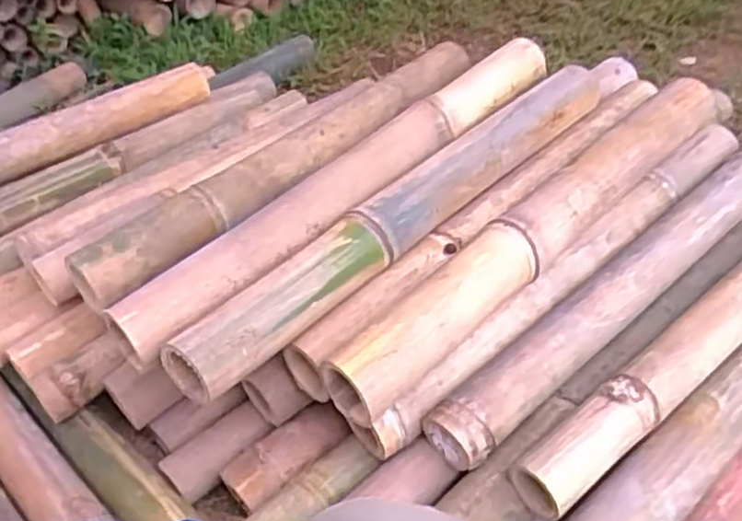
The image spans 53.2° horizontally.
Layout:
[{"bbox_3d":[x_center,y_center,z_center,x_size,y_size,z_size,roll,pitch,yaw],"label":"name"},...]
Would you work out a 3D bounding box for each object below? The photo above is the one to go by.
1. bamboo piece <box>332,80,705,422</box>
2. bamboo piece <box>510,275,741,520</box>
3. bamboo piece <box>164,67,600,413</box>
[{"bbox_3d":[0.191,-0.042,0.777,0.596,0.075,0.069,-34,46,-30],"label":"bamboo piece"},{"bbox_3d":[0.366,0.053,0.743,0.592,0.054,0.048,-30,44,-26],"label":"bamboo piece"},{"bbox_3d":[0.052,-0.062,0.775,0.067,0.060,0.606,28,50,36],"label":"bamboo piece"}]

